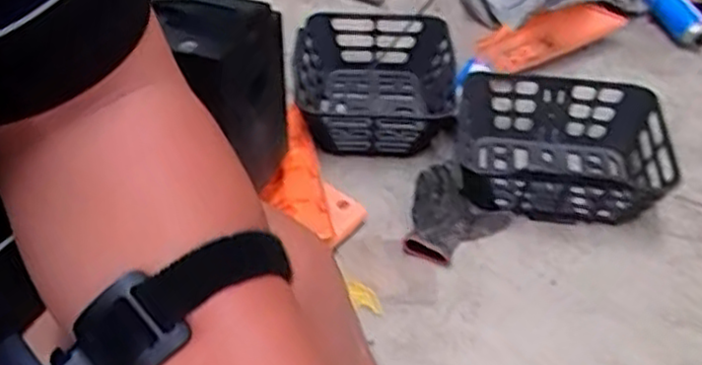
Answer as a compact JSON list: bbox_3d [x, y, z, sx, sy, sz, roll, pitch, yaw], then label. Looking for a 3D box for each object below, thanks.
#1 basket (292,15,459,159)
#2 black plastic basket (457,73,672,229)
[{"bbox_3d":[0.040,-0.181,1.272,0.269,0.111,0.300,-1,42,-2],"label":"basket"},{"bbox_3d":[0.329,-0.051,1.170,0.312,0.118,0.257,5,42,5],"label":"black plastic basket"}]

